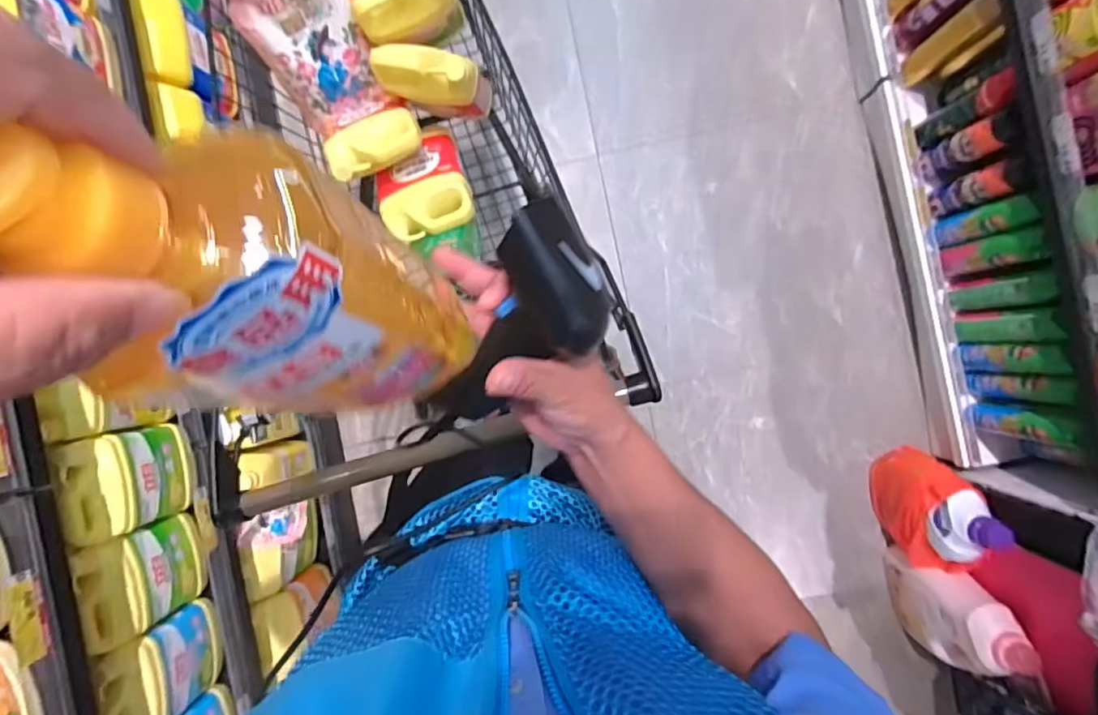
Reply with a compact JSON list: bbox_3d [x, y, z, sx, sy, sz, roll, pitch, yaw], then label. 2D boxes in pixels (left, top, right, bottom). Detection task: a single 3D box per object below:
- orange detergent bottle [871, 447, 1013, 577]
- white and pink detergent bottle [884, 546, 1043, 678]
[{"bbox_3d":[0.837,0.338,1.228,0.114,0.316,0.250,-18,91,2],"label":"orange detergent bottle"},{"bbox_3d":[0.873,0.567,1.205,0.098,0.312,0.211,-12,91,2],"label":"white and pink detergent bottle"}]

